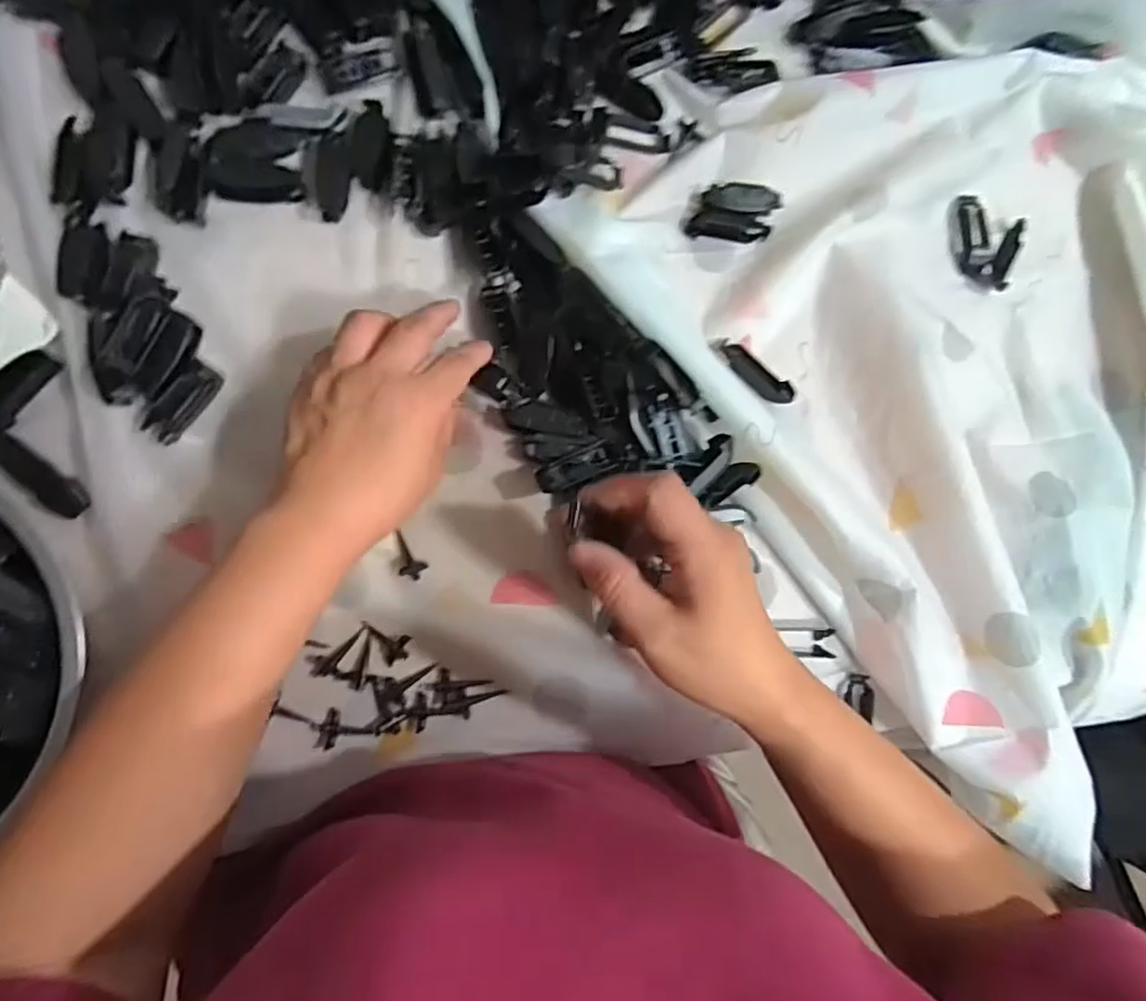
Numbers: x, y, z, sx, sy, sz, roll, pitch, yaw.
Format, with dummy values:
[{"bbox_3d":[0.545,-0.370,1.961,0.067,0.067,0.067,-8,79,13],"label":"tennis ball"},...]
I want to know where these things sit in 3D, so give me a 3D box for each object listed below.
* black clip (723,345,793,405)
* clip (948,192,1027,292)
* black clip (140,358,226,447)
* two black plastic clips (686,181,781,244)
[{"bbox_3d":[0.118,-0.080,0.423,0.051,0.015,0.021,38,80,-5],"label":"black clip"},{"bbox_3d":[0.290,-0.183,0.468,0.056,0.009,0.054,24,82,-8],"label":"clip"},{"bbox_3d":[-0.212,-0.053,0.360,0.021,0.012,0.046,38,80,-5],"label":"black clip"},{"bbox_3d":[0.104,-0.188,0.428,0.060,0.016,0.034,1,85,-10],"label":"two black plastic clips"}]

